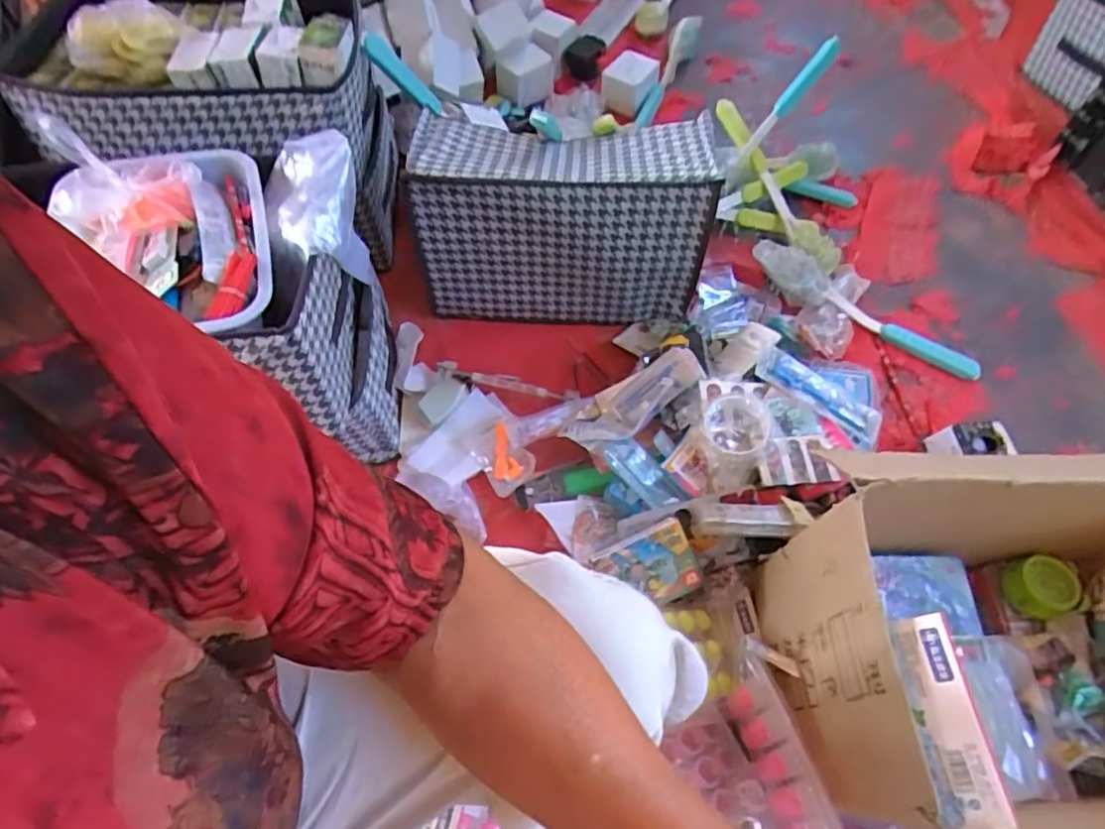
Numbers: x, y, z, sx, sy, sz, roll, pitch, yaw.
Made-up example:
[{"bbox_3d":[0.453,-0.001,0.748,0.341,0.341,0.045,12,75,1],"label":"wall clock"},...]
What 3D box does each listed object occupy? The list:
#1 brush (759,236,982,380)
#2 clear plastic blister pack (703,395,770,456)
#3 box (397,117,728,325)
[{"bbox_3d":[0.493,-0.172,0.983,0.379,0.069,0.074,24,64,13],"label":"brush"},{"bbox_3d":[0.237,0.014,0.804,0.079,0.032,0.078,22,64,13],"label":"clear plastic blister pack"},{"bbox_3d":[0.016,-0.302,0.948,0.404,0.267,0.198,1,61,1],"label":"box"}]

